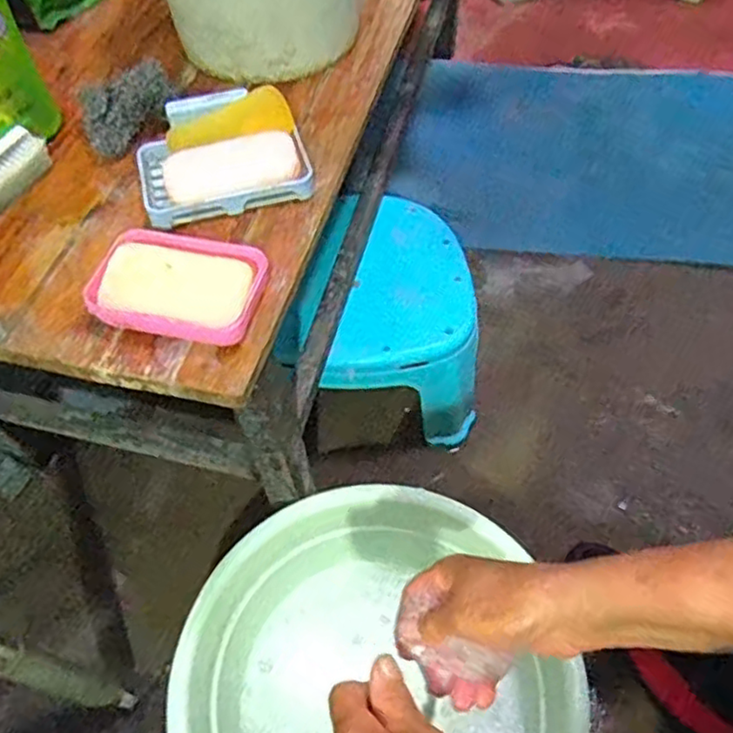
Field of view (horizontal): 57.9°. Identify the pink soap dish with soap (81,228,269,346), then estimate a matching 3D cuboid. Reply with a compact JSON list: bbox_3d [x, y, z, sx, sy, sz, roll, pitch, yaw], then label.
[{"bbox_3d":[-0.125,-0.054,0.442,0.107,0.037,0.067,9,56,8],"label":"pink soap dish with soap"}]

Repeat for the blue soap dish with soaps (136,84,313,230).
[{"bbox_3d":[-0.112,-0.164,0.510,0.124,0.048,0.093,-16,56,-9],"label":"blue soap dish with soaps"}]

